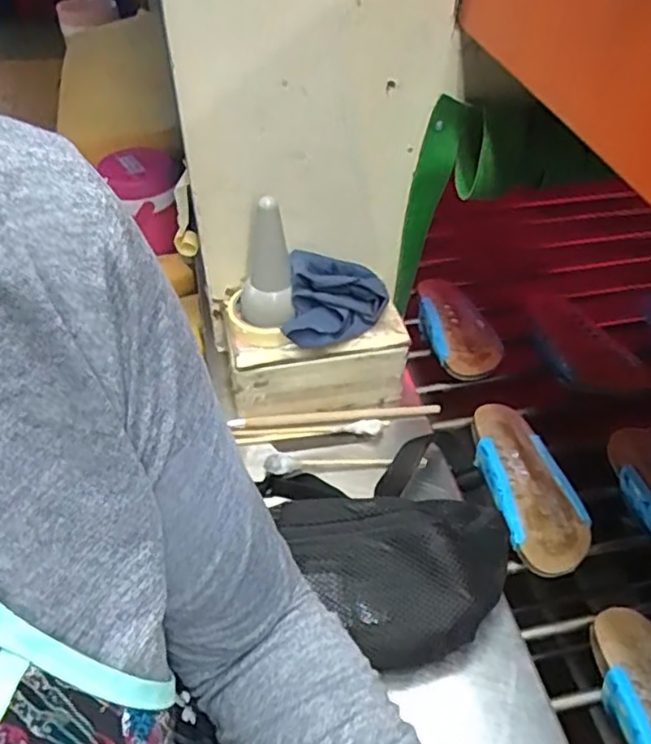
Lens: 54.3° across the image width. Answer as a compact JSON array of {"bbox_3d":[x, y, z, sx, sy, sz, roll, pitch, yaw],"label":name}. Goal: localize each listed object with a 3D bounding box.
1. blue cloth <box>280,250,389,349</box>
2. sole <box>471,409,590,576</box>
[{"bbox_3d":[0.013,-0.077,0.674,0.110,0.027,0.107,9,68,-19],"label":"blue cloth"},{"bbox_3d":[0.217,0.117,0.685,0.089,0.016,0.212,-8,46,-9],"label":"sole"}]

